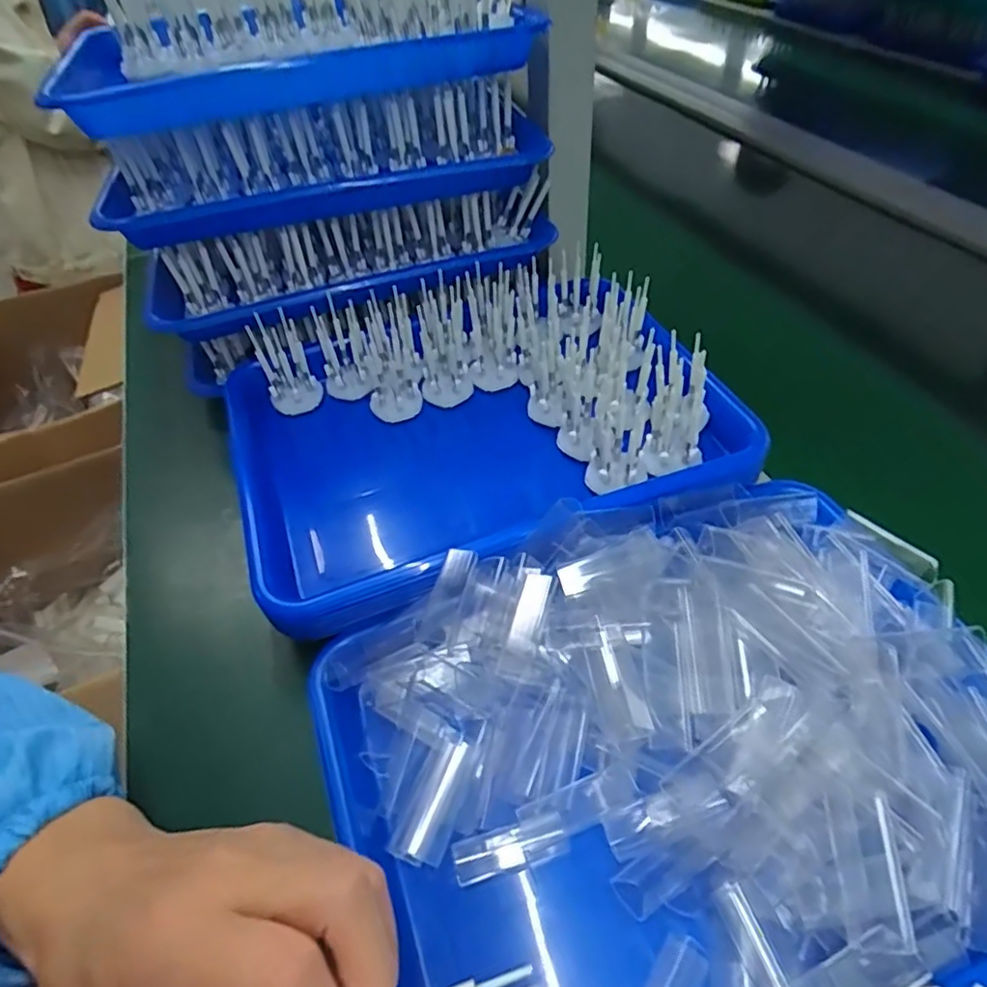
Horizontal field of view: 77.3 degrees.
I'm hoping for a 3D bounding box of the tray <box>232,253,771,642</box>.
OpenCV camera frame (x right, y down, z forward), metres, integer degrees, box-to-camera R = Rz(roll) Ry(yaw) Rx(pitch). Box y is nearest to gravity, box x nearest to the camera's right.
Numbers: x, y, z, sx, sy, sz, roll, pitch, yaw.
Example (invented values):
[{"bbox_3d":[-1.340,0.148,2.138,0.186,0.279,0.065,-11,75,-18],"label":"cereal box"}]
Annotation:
[{"bbox_3d":[-0.020,-0.057,0.443,0.327,0.093,0.253,-18,49,-11],"label":"tray"}]

